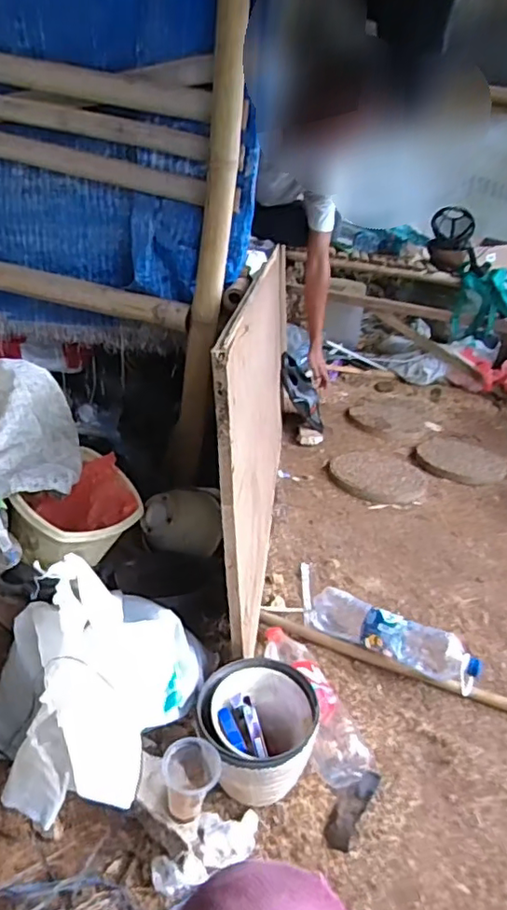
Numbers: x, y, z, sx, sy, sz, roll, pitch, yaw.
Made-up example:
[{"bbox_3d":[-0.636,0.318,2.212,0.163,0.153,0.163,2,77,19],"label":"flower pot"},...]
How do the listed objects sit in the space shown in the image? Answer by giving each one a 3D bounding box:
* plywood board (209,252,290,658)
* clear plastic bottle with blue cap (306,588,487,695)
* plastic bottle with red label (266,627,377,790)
[{"bbox_3d":[0.045,-0.172,1.528,0.021,0.623,1.559,0,25,7],"label":"plywood board"},{"bbox_3d":[0.254,0.347,1.127,0.354,0.093,0.077,14,28,37],"label":"clear plastic bottle with blue cap"},{"bbox_3d":[0.106,0.399,0.990,0.100,0.078,0.328,-2,27,-18],"label":"plastic bottle with red label"}]

